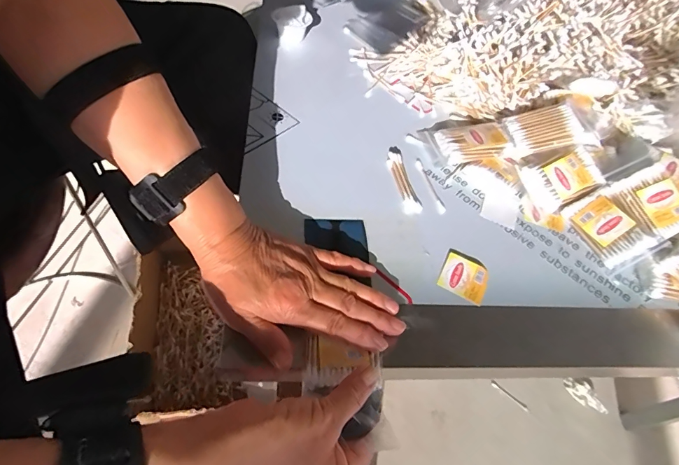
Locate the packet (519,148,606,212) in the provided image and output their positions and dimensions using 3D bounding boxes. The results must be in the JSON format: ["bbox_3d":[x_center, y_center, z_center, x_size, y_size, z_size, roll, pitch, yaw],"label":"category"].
[{"bbox_3d":[0.245,-0.058,0.444,0.078,0.011,0.051,-23,85,-1],"label":"packet"}]

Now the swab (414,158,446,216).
[{"bbox_3d":[0.099,-0.052,0.447,0.008,0.004,0.077,-7,56,-16],"label":"swab"}]

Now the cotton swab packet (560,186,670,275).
[{"bbox_3d":[0.284,-0.006,0.428,0.058,0.024,0.080,-36,62,12],"label":"cotton swab packet"}]

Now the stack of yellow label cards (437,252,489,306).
[{"bbox_3d":[0.118,0.042,0.385,0.043,0.004,0.039,29,54,10],"label":"stack of yellow label cards"}]

